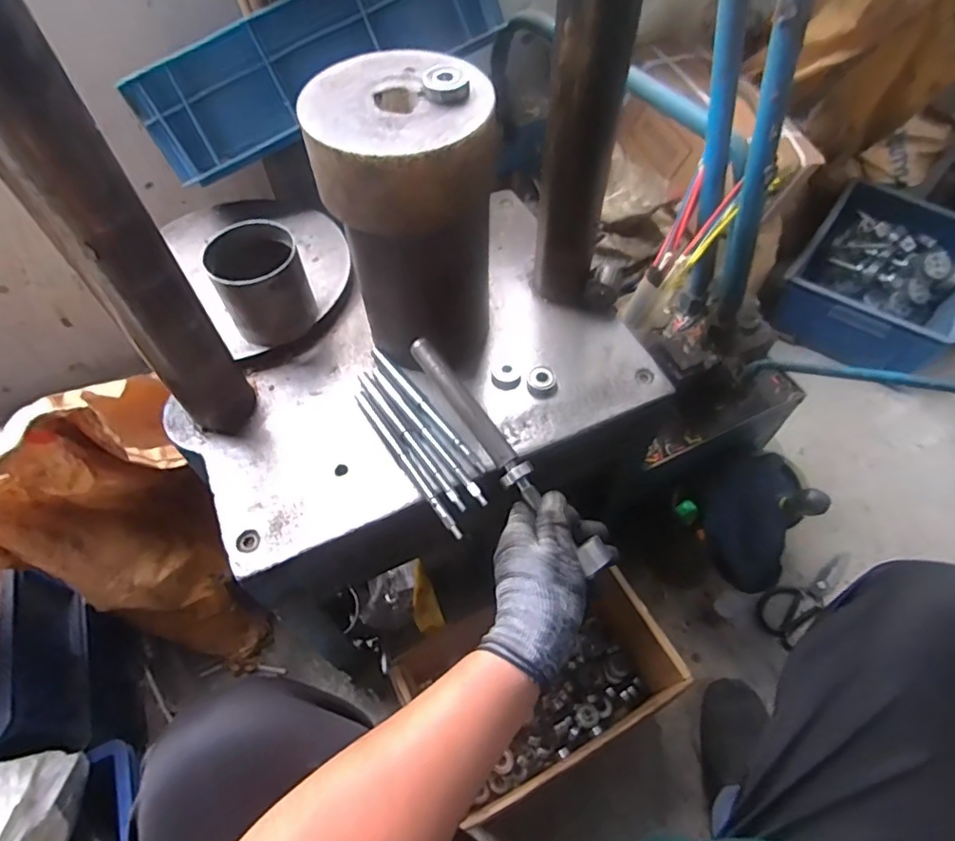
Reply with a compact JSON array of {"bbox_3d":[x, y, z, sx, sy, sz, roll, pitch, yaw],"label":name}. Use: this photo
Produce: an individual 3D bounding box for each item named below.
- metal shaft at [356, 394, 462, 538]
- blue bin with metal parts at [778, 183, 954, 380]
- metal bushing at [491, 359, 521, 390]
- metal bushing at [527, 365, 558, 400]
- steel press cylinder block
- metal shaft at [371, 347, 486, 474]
[{"bbox_3d":[-0.070,0.037,0.540,0.011,0.006,0.187,-29,61,-17],"label":"metal shaft"},{"bbox_3d":[0.858,-0.307,1.198,0.310,0.170,0.403,35,64,22],"label":"blue bin with metal parts"},{"bbox_3d":[0.030,-0.050,0.596,0.030,0.012,0.037,2,57,2],"label":"metal bushing"},{"bbox_3d":[0.068,-0.041,0.594,0.030,0.012,0.036,-6,57,-3],"label":"metal bushing"},{"bbox_3d":[-0.058,-0.174,0.529,0.136,0.259,0.138,-11,57,-6],"label":"steel press cylinder block"},{"bbox_3d":[-0.054,-0.015,0.572,0.012,0.008,0.187,-35,62,-20],"label":"metal shaft"}]

